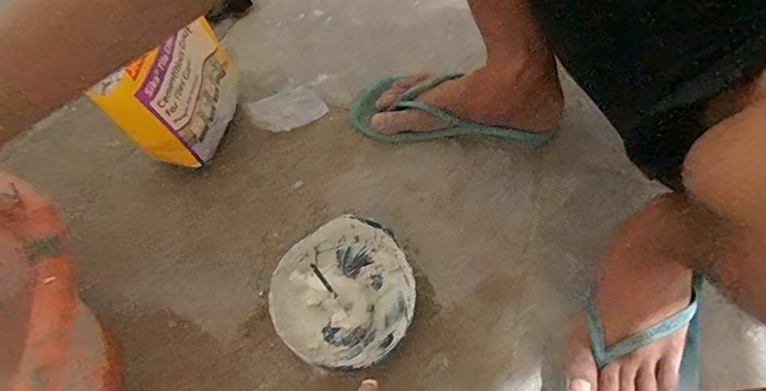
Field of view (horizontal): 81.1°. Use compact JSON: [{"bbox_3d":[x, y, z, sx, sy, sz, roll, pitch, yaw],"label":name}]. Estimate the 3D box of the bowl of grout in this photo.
[{"bbox_3d":[-0.040,0.097,0.450,0.138,0.048,0.132,0,58,0],"label":"bowl of grout"}]

